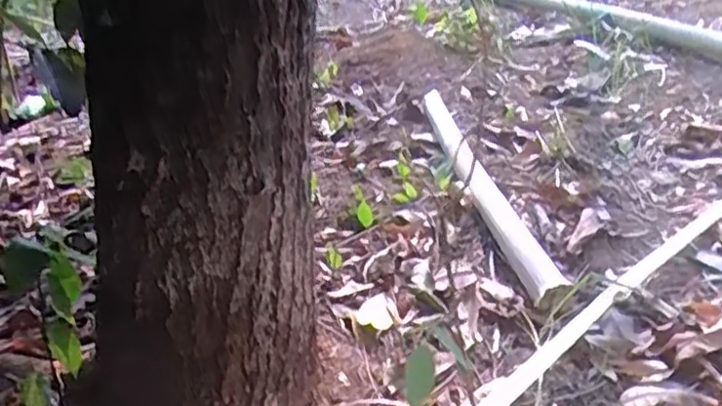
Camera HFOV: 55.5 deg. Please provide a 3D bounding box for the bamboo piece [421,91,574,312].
[{"bbox_3d":[0.193,-0.061,1.223,0.061,0.034,0.859,-9,25,-2],"label":"bamboo piece"}]

